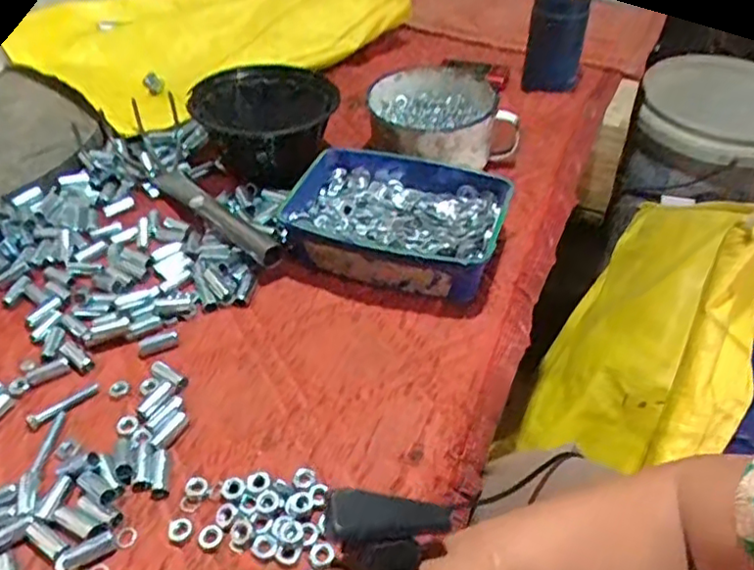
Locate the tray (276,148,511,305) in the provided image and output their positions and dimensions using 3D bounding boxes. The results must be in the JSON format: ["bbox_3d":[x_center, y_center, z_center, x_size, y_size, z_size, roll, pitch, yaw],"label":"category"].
[{"bbox_3d":[0.019,-0.060,0.651,0.210,0.068,0.147,15,46,16],"label":"tray"}]

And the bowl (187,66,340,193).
[{"bbox_3d":[-0.122,-0.180,0.735,0.149,0.090,0.121,22,48,22],"label":"bowl"}]

